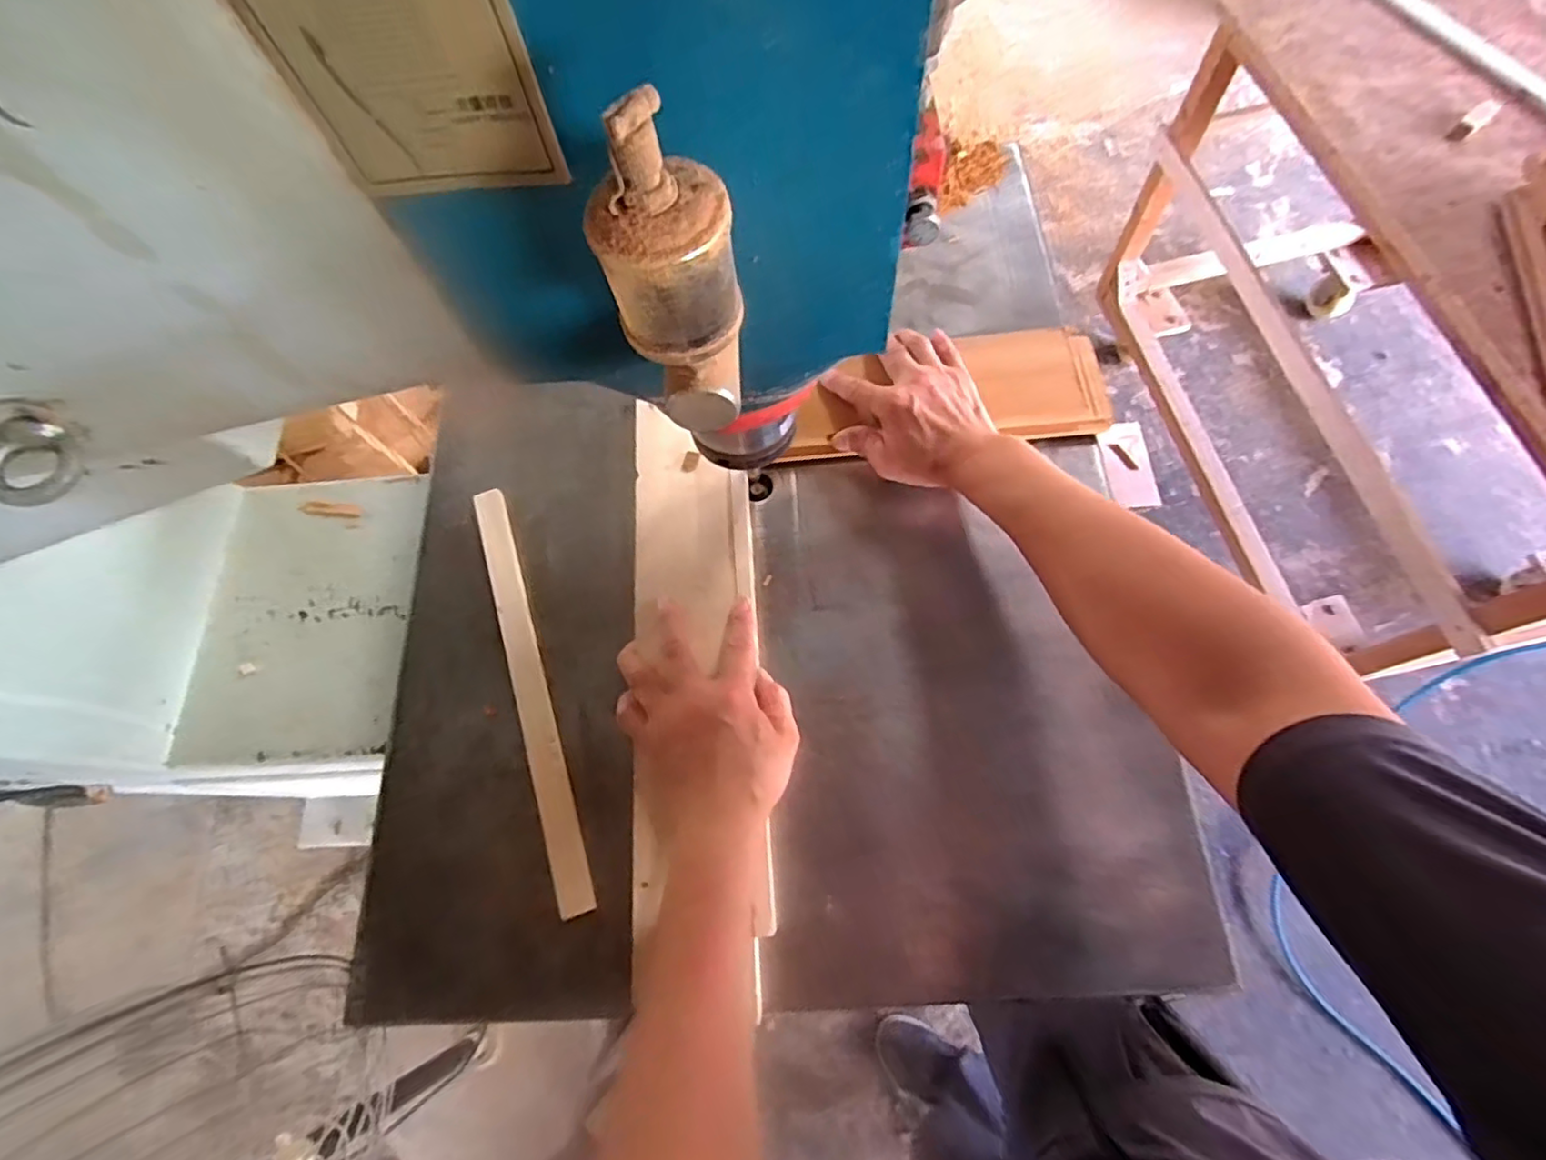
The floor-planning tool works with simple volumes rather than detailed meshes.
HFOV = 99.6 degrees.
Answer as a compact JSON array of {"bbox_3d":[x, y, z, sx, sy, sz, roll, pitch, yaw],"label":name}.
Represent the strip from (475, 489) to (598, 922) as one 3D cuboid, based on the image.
[{"bbox_3d":[-0.193,0.078,0.515,0.026,0.006,0.346,-19,70,-4],"label":"strip"}]

